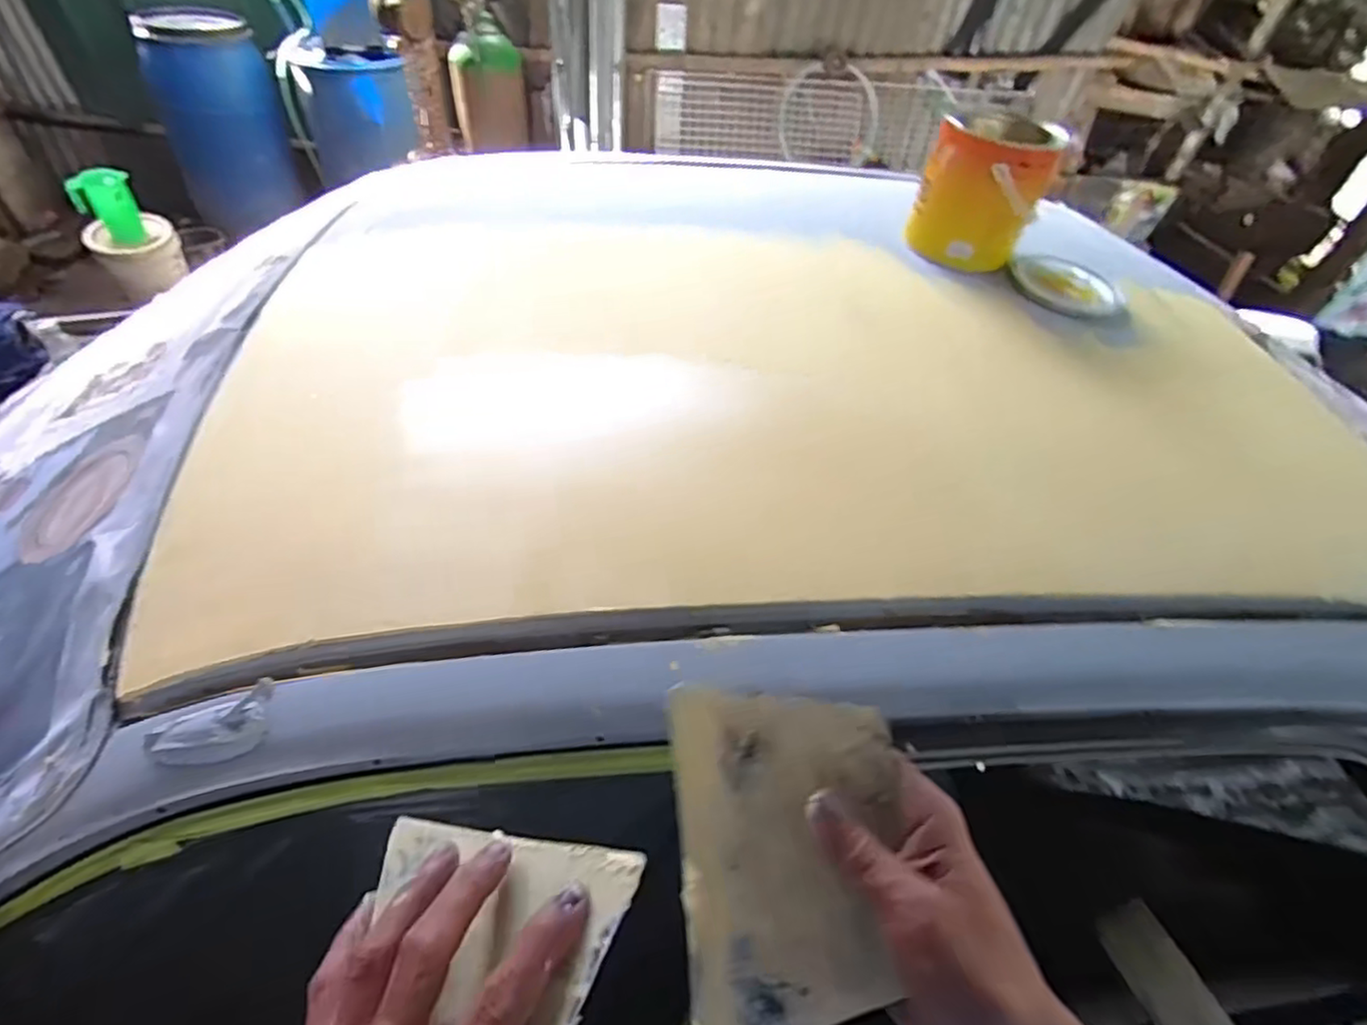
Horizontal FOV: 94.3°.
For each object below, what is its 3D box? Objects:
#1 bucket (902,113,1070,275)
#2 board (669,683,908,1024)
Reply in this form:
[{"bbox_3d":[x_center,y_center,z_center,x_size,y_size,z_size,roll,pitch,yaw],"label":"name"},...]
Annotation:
[{"bbox_3d":[0.404,-0.435,0.866,0.143,0.154,0.133,3,48,-3],"label":"bucket"},{"bbox_3d":[0.047,0.147,0.271,0.095,0.007,0.141,-4,78,-3],"label":"board"}]

